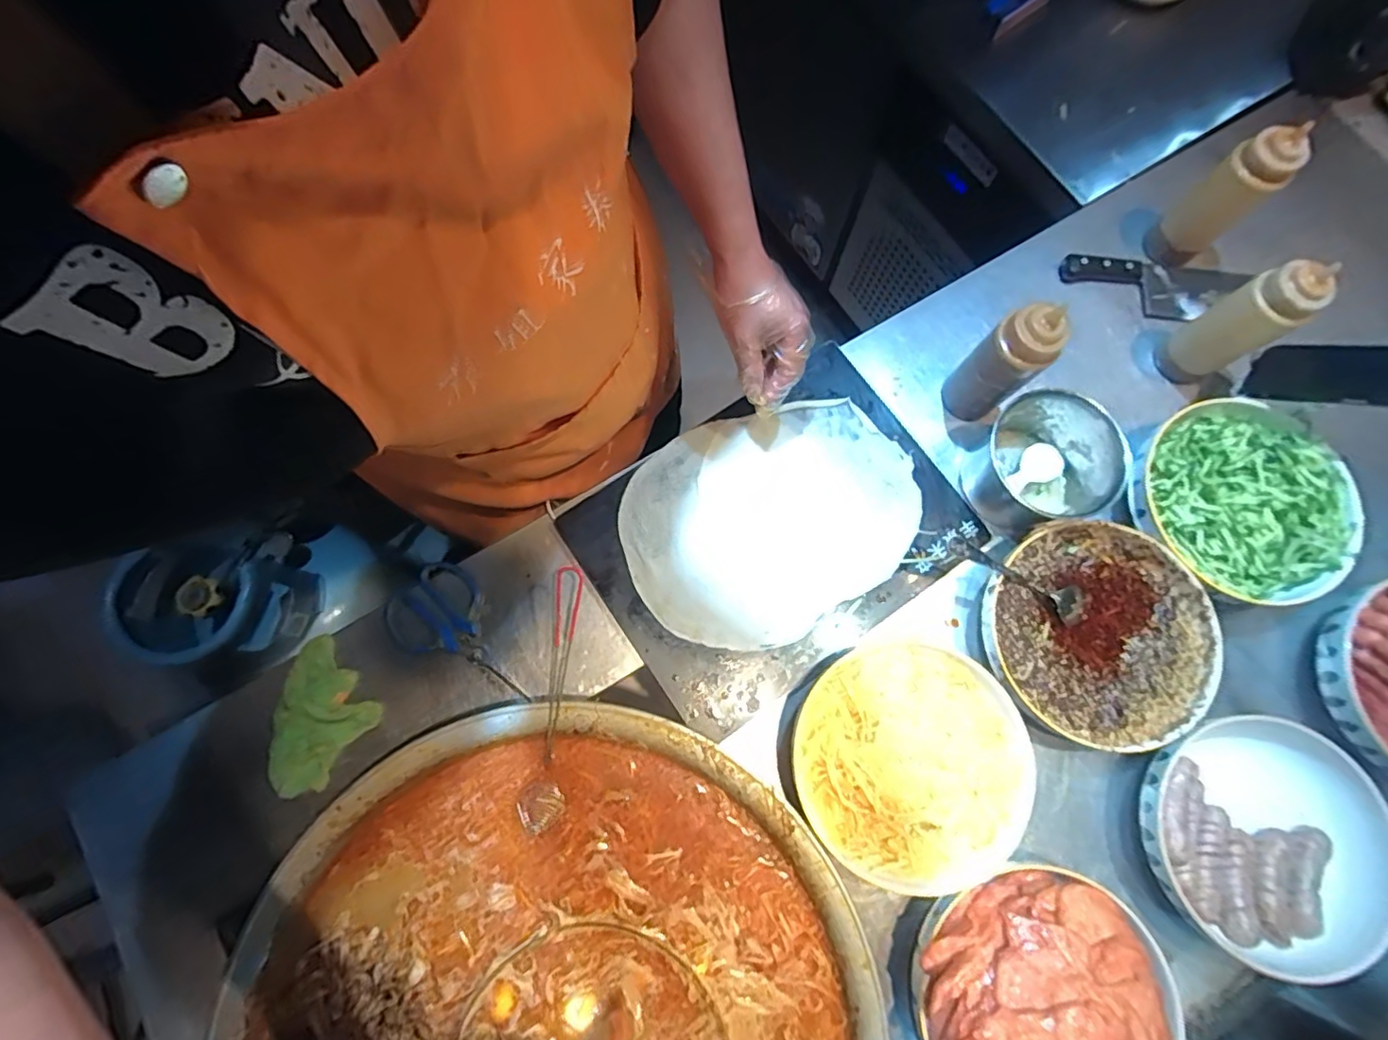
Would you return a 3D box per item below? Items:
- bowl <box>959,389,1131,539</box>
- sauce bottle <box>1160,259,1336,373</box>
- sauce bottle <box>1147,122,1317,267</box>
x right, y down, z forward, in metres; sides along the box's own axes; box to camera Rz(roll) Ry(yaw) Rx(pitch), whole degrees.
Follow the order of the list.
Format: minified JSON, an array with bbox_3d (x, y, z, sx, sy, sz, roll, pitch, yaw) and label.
[{"bbox_3d":[0.389,-0.063,0.661,0.138,0.097,0.129,0,76,-1],"label":"bowl"},{"bbox_3d":[0.613,-0.222,0.662,0.066,0.174,0.064,-31,78,-8],"label":"sauce bottle"},{"bbox_3d":[0.615,-0.373,0.689,0.054,0.156,0.065,-38,80,-10],"label":"sauce bottle"}]

